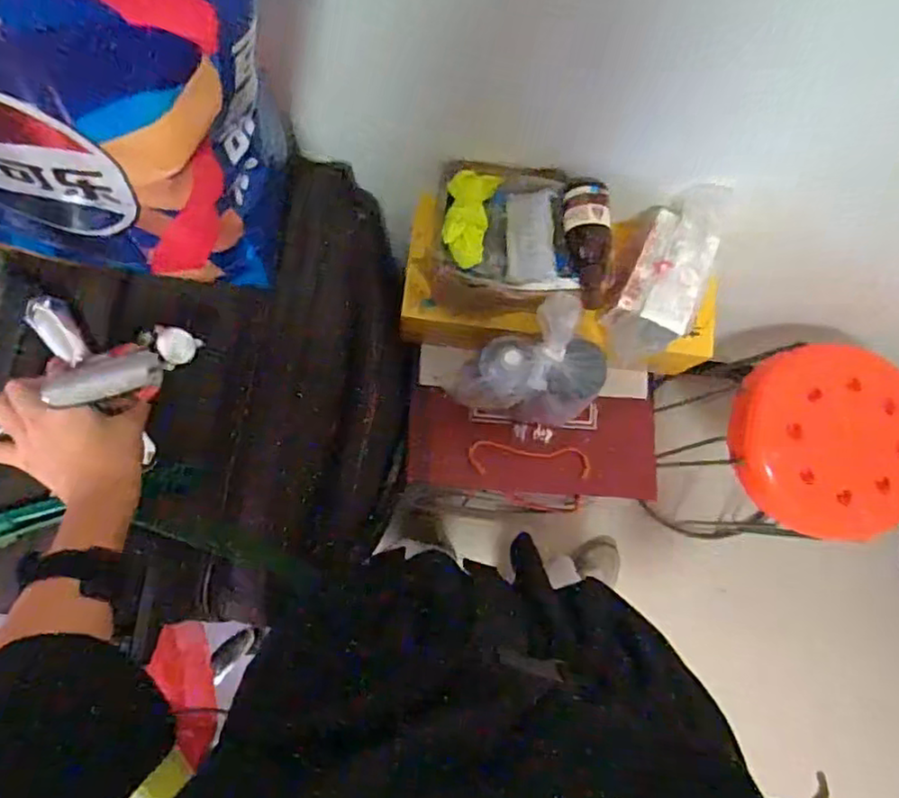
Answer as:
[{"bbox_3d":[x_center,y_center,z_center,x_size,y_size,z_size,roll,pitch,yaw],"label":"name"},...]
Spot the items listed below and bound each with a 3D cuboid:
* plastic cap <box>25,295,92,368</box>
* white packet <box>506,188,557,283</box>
[{"bbox_3d":[-0.318,-0.056,0.525,0.026,0.025,0.058,-38,86,-8],"label":"plastic cap"},{"bbox_3d":[0.085,-0.168,0.667,0.048,0.018,0.094,1,82,-4],"label":"white packet"}]

